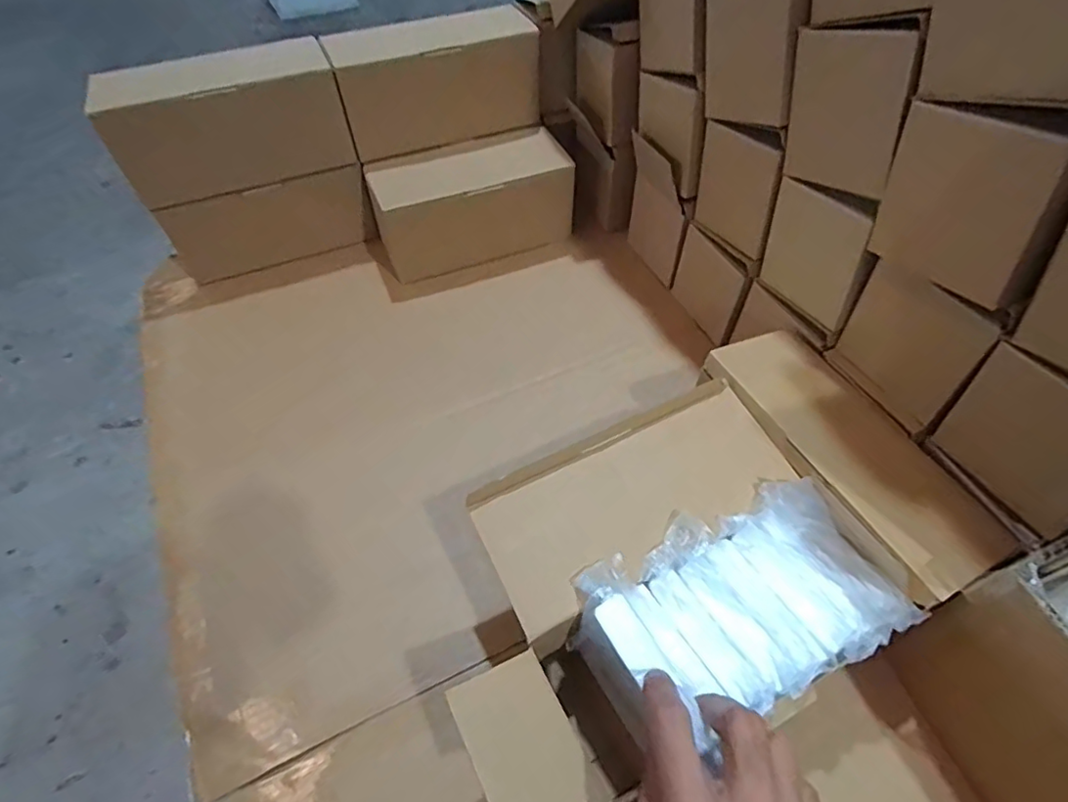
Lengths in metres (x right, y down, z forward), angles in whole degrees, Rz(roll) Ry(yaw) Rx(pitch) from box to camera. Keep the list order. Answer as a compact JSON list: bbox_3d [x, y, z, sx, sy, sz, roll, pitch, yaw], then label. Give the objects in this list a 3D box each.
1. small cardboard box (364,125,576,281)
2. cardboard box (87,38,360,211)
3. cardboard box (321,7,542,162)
[{"bbox_3d":[-0.071,-0.223,0.642,0.215,0.098,0.094,-19,54,-12],"label":"small cardboard box"},{"bbox_3d":[-0.313,-0.291,0.578,0.219,0.115,0.087,-19,54,-13],"label":"cardboard box"},{"bbox_3d":[-0.104,-0.347,0.613,0.213,0.098,0.073,-20,55,-13],"label":"cardboard box"}]

